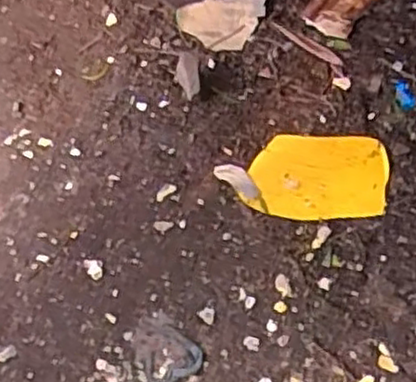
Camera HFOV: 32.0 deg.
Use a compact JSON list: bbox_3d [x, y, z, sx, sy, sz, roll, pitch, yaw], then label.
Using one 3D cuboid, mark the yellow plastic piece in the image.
[{"bbox_3d":[0.171,-0.025,1.124,0.206,0.018,0.145,7,62,8],"label":"yellow plastic piece"}]

